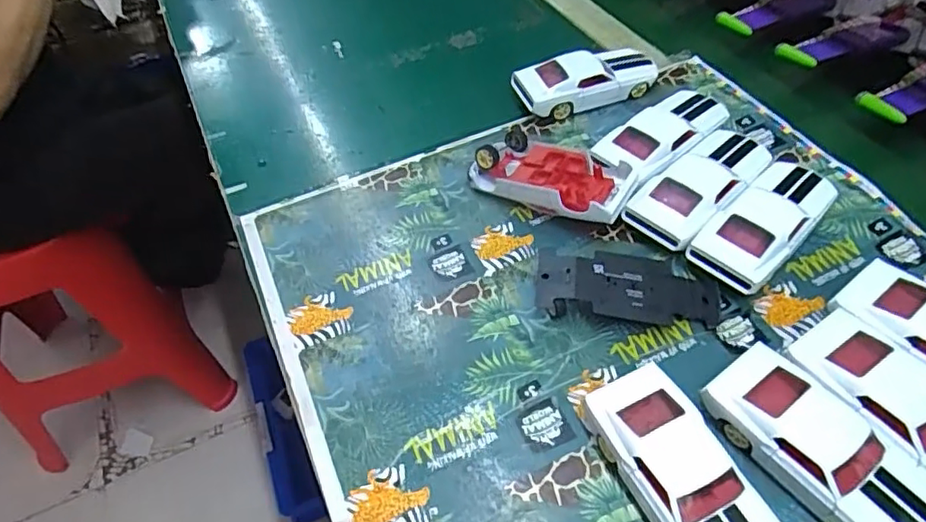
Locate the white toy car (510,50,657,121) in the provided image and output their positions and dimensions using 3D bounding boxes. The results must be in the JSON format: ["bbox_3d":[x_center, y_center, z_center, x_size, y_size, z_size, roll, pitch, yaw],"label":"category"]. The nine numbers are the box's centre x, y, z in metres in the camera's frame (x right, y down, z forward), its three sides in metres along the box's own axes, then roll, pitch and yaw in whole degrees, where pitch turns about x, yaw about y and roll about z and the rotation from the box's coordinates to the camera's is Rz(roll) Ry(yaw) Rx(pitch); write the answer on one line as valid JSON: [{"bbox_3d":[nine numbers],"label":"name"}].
[{"bbox_3d":[0.112,-0.161,0.539,0.122,0.035,0.050,-13,51,-5],"label":"white toy car"}]

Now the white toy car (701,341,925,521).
[{"bbox_3d":[0.195,0.104,0.321,0.054,0.036,0.129,-31,55,-19],"label":"white toy car"}]

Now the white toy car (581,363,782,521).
[{"bbox_3d":[0.118,0.119,0.316,0.053,0.035,0.127,-24,53,-14],"label":"white toy car"}]

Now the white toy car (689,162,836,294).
[{"bbox_3d":[0.217,-0.027,0.425,0.131,0.032,0.049,-39,57,-23],"label":"white toy car"}]

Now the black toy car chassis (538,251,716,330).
[{"bbox_3d":[0.111,0.018,0.404,0.120,0.025,0.049,4,52,9],"label":"black toy car chassis"}]

